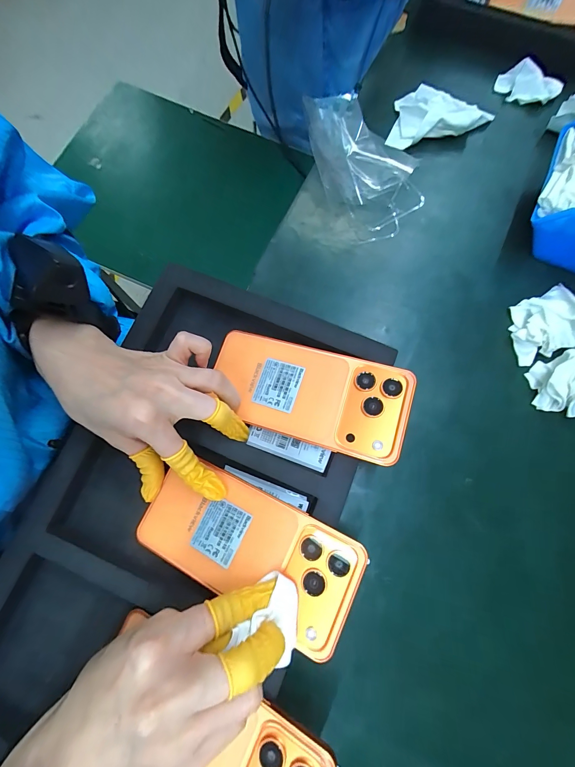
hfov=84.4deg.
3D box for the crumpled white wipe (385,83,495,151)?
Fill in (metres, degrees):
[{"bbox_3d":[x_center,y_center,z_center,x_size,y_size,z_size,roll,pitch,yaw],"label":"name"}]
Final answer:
[{"bbox_3d":[0.168,-0.306,0.356,0.108,0.031,0.070,-11,78,-3],"label":"crumpled white wipe"}]

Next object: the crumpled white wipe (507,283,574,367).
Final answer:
[{"bbox_3d":[0.247,-0.056,0.286,0.084,0.028,0.059,-13,78,-4],"label":"crumpled white wipe"}]

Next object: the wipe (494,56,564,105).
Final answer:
[{"bbox_3d":[0.273,-0.334,0.355,0.067,0.030,0.025,10,76,2],"label":"wipe"}]

